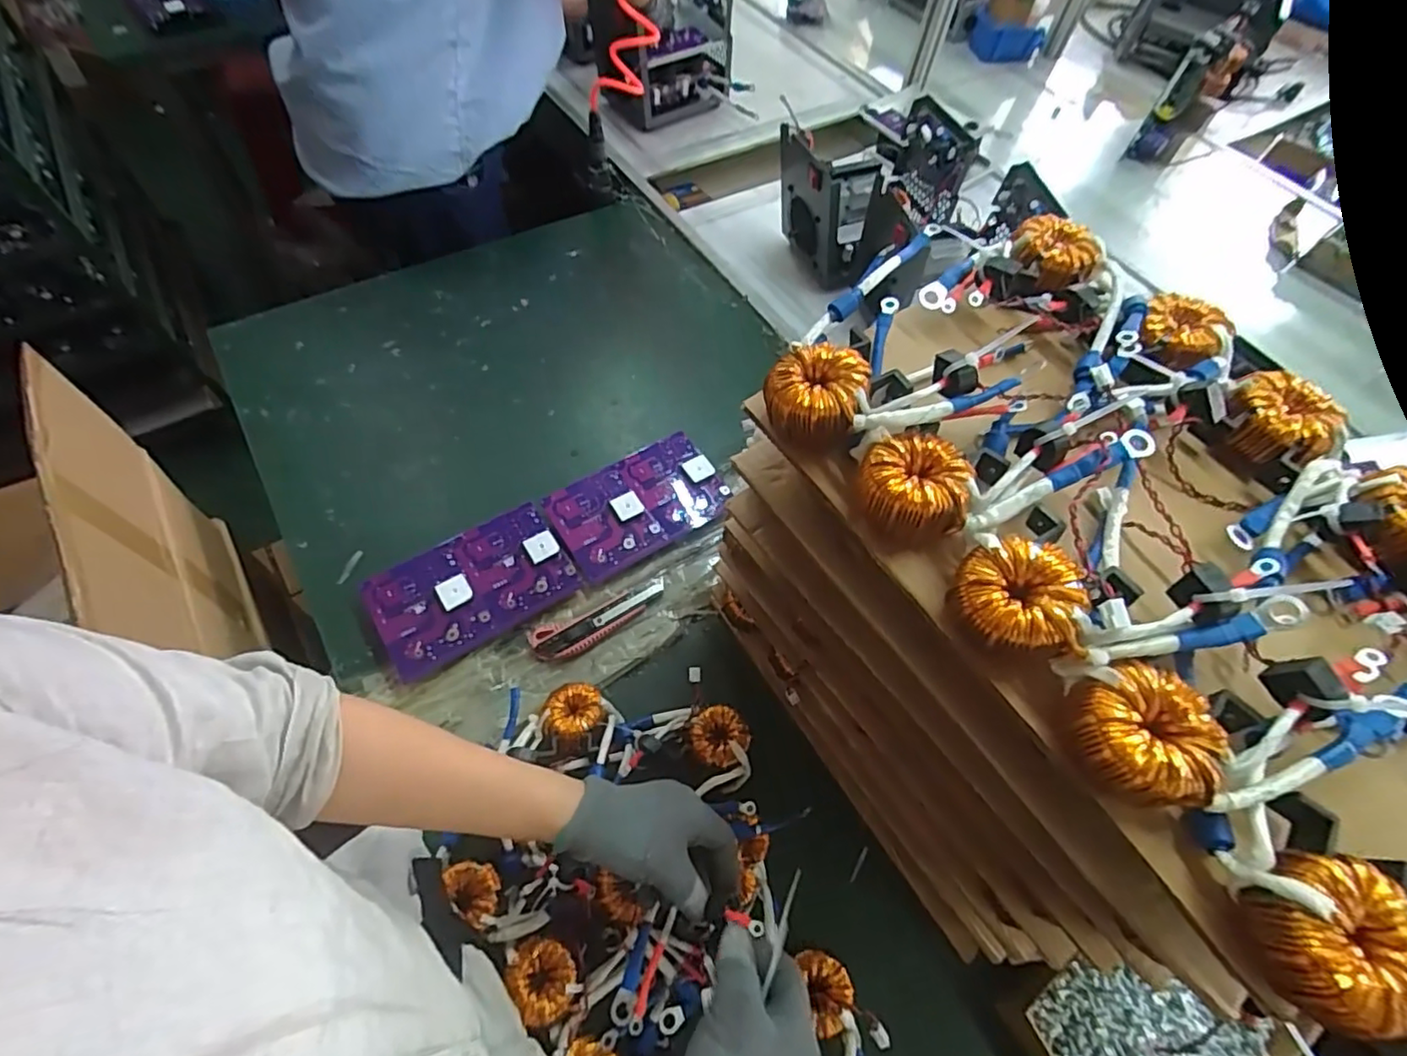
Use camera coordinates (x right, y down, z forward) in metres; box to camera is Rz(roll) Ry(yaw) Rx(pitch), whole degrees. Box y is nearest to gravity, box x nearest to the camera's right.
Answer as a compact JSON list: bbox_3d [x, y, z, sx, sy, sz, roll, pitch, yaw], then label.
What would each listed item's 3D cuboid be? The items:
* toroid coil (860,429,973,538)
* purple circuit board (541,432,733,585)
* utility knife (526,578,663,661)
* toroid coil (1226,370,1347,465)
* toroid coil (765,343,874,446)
[{"bbox_3d":[0.117,-0.024,0.346,0.056,0.031,0.055,2,60,-3],"label":"toroid coil"},{"bbox_3d":[-0.076,-0.030,0.724,0.197,0.018,0.124,-27,70,-17],"label":"purple circuit board"},{"bbox_3d":[-0.110,0.101,0.665,0.152,0.021,0.041,-21,63,-14],"label":"utility knife"},{"bbox_3d":[0.362,-0.068,0.389,0.059,0.025,0.059,2,60,-3],"label":"toroid coil"},{"bbox_3d":[0.067,-0.082,0.372,0.056,0.032,0.055,2,60,-3],"label":"toroid coil"}]

